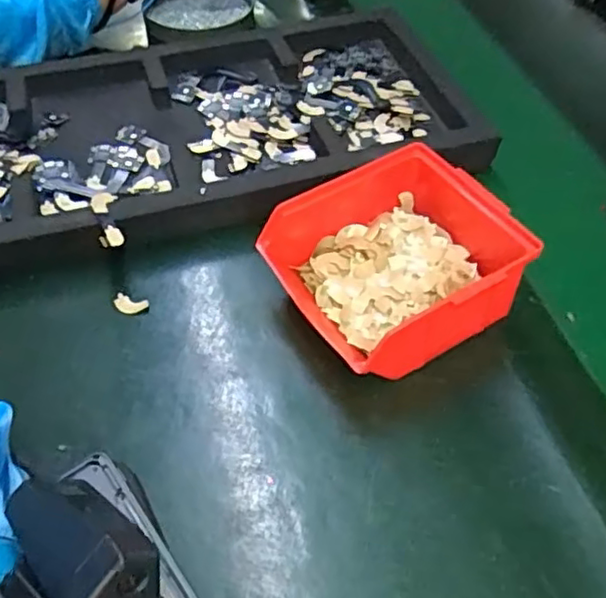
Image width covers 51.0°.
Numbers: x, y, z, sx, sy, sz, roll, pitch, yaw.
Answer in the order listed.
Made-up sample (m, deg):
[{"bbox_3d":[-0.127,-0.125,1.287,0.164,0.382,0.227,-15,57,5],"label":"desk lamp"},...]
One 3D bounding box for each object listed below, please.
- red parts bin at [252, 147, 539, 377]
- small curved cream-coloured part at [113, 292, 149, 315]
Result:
[{"bbox_3d":[0.060,-0.027,0.402,0.143,0.058,0.128,-24,55,-19],"label":"red parts bin"},{"bbox_3d":[-0.116,0.003,0.426,0.024,0.004,0.012,16,54,12],"label":"small curved cream-coloured part"}]

